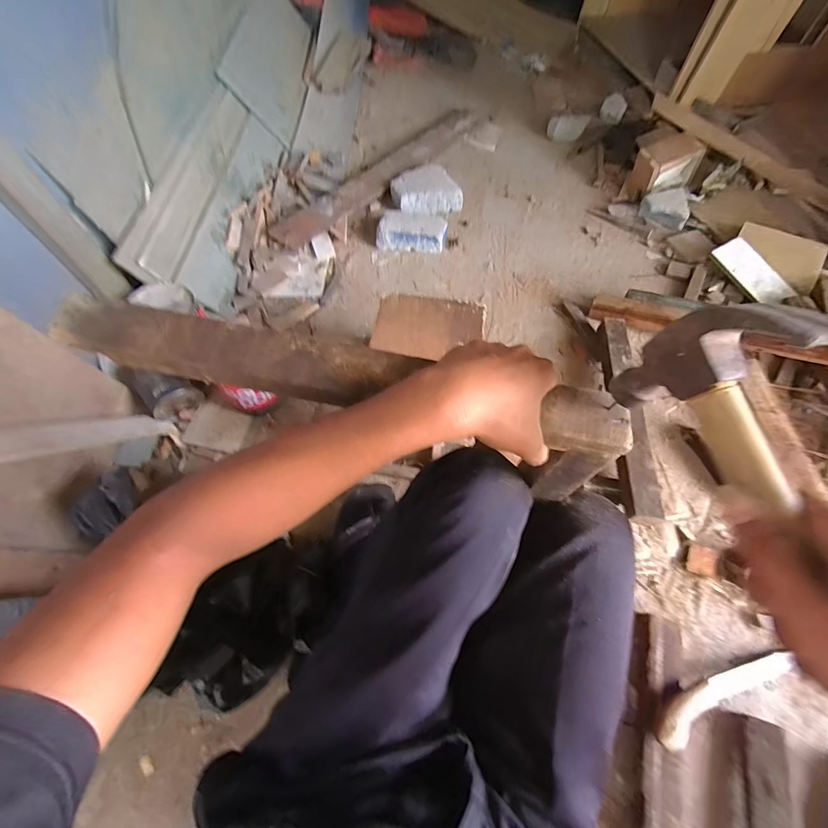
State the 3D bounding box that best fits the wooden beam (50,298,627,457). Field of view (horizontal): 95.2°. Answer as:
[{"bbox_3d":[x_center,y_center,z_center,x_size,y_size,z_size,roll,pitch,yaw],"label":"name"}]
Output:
[{"bbox_3d":[-0.064,-0.036,0.324,0.486,0.033,0.054,11,64,2],"label":"wooden beam"}]

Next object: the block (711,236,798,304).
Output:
[{"bbox_3d":[0.955,-0.399,1.072,0.091,0.018,0.228,-25,69,14],"label":"block"}]

